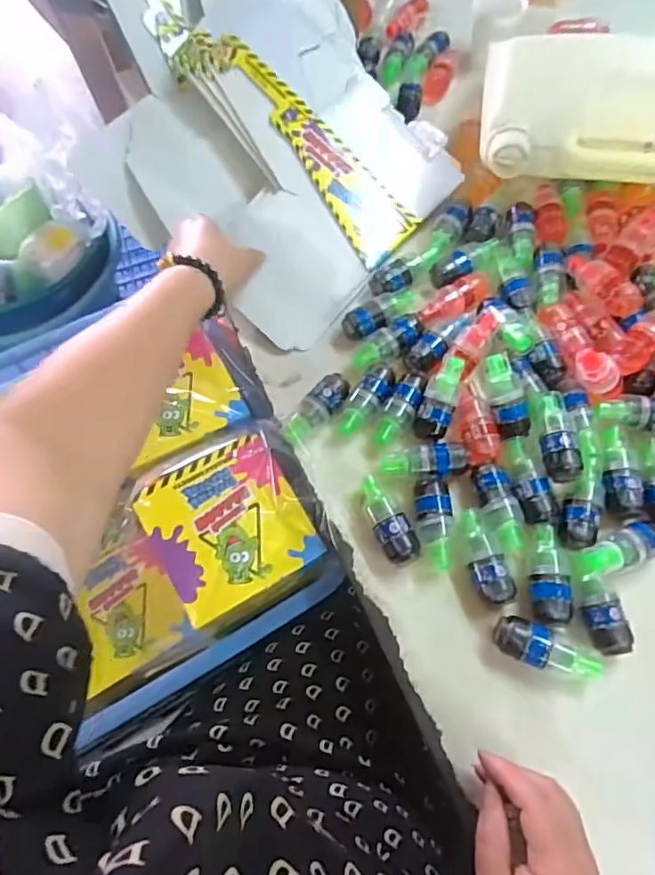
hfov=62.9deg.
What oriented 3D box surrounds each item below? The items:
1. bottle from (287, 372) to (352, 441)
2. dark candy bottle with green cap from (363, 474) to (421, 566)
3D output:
[{"bbox_3d":[-0.008,-0.026,0.495,0.028,0.027,0.078,33,71,15],"label":"bottle"},{"bbox_3d":[0.050,0.071,0.453,0.029,0.031,0.078,-24,67,-8],"label":"dark candy bottle with green cap"}]

